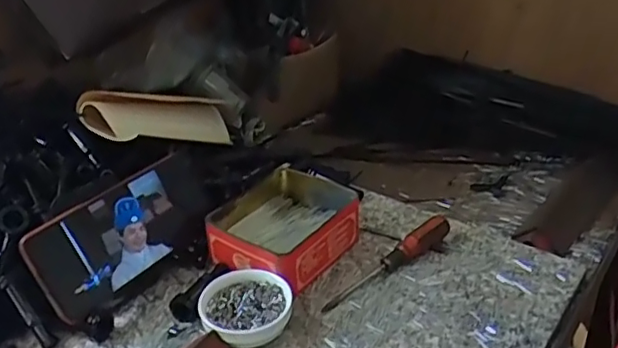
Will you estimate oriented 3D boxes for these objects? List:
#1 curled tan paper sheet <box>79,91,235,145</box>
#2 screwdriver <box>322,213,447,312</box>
[{"bbox_3d":[-0.154,-0.063,0.660,0.062,0.046,0.212,18,10,25],"label":"curled tan paper sheet"},{"bbox_3d":[0.069,0.075,0.515,0.145,0.027,0.017,-23,36,-31],"label":"screwdriver"}]

